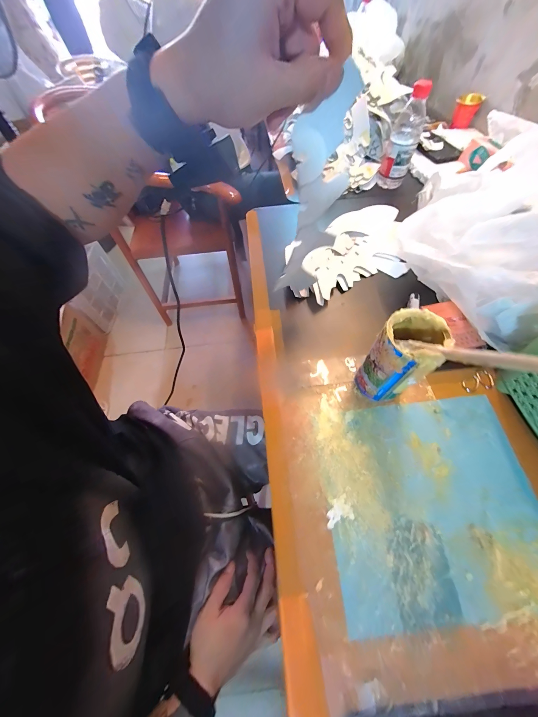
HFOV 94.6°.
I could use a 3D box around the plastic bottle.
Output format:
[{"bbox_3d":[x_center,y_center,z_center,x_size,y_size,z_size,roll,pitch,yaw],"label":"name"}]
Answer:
[{"bbox_3d":[0.297,-0.483,0.553,0.064,0.171,0.065,17,62,12],"label":"plastic bottle"}]

